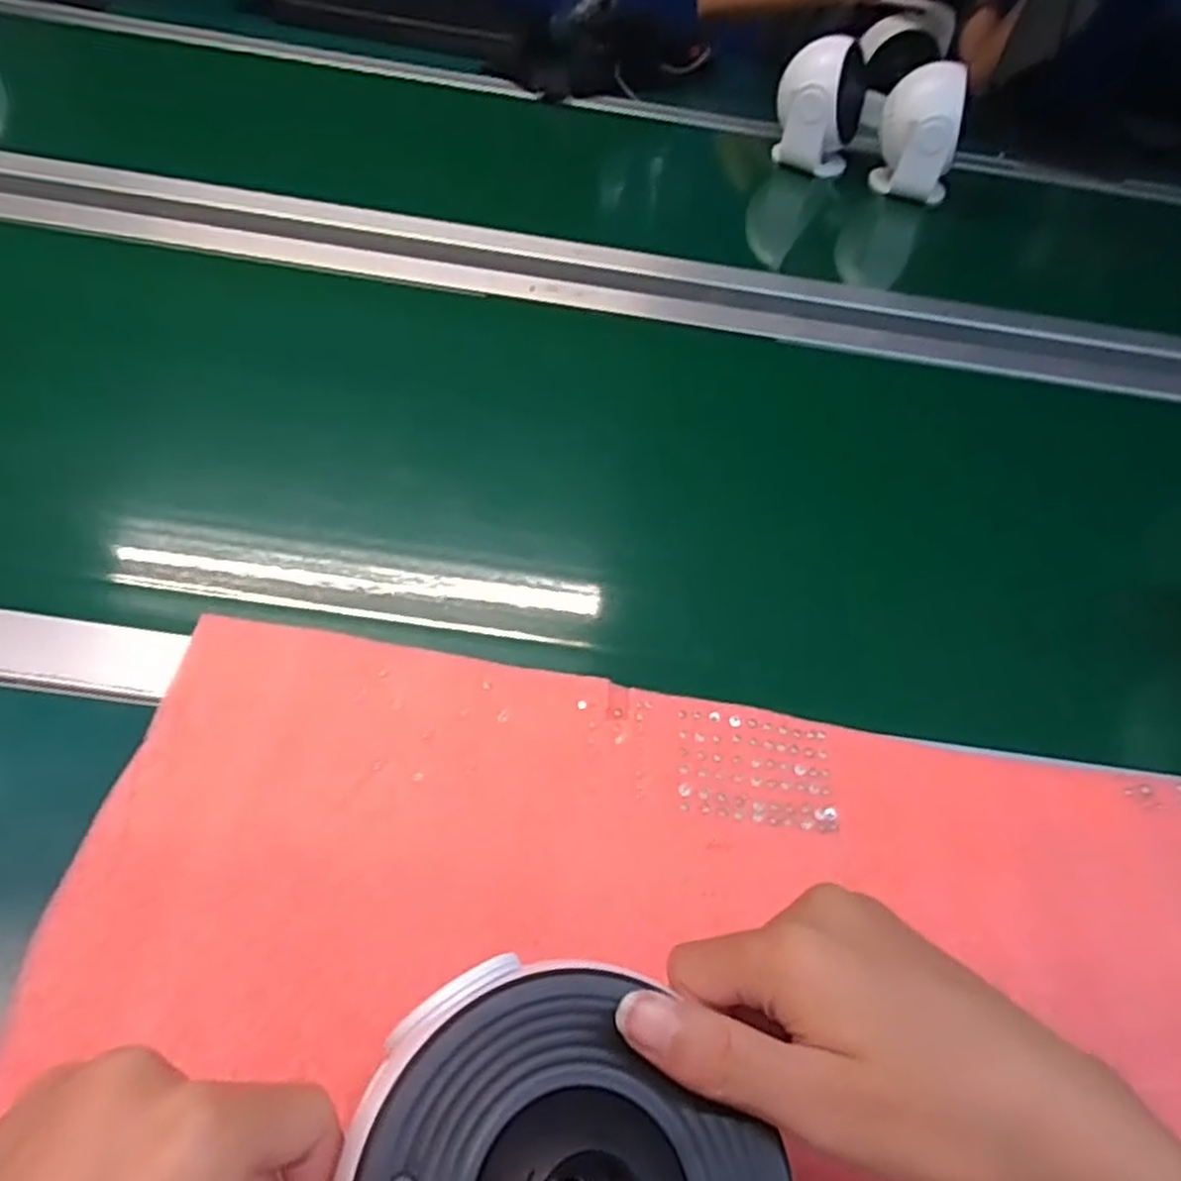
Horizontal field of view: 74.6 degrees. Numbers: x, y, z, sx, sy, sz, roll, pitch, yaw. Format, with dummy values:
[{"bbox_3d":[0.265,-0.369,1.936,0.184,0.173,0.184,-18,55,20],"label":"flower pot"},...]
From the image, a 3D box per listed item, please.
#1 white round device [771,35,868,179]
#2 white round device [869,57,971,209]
[{"bbox_3d":[0.283,-0.600,0.960,0.103,0.129,0.099,3,51,-4],"label":"white round device"},{"bbox_3d":[0.401,-0.563,0.949,0.093,0.123,0.117,16,45,3],"label":"white round device"}]

